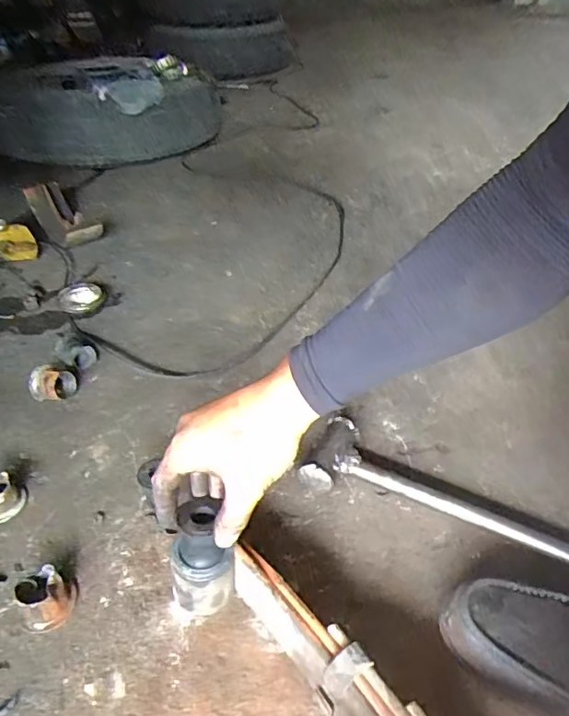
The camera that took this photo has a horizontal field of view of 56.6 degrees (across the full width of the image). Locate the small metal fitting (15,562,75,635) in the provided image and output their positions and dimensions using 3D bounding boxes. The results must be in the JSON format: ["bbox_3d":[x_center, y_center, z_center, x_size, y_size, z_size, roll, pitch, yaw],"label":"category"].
[{"bbox_3d":[-0.226,0.229,0.503,0.049,0.033,0.044,-26,45,-30],"label":"small metal fitting"}]

